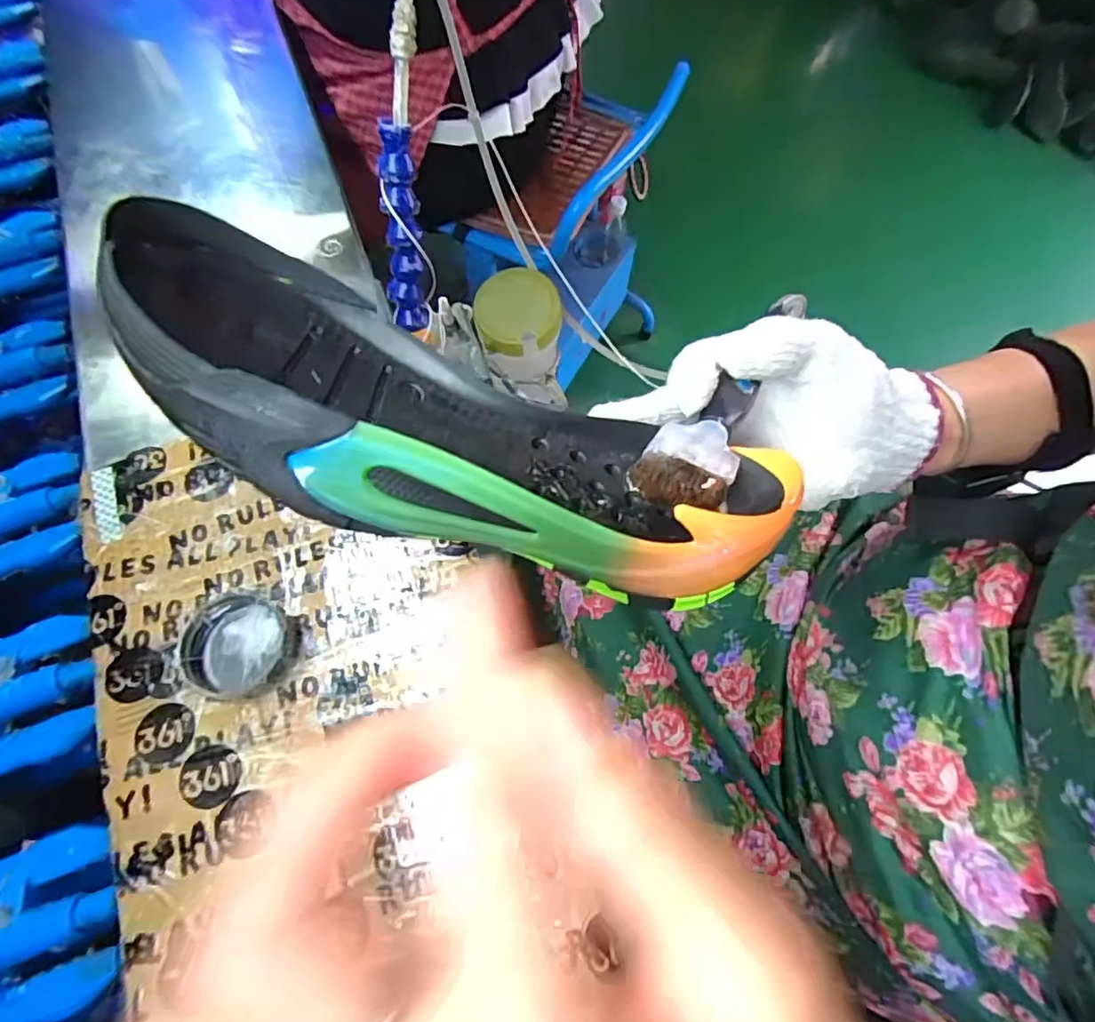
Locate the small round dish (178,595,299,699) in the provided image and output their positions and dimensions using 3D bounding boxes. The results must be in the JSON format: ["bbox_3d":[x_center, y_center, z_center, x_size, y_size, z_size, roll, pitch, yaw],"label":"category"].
[{"bbox_3d":[-0.187,0.081,0.356,0.059,0.025,0.061,0,66,0],"label":"small round dish"}]

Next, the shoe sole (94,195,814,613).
[{"bbox_3d":[-0.026,-0.026,0.196,0.229,0.052,0.091,24,67,-9],"label":"shoe sole"}]

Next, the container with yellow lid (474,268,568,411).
[{"bbox_3d":[-0.024,-0.150,0.525,0.074,0.090,0.095,-6,66,-3],"label":"container with yellow lid"}]

